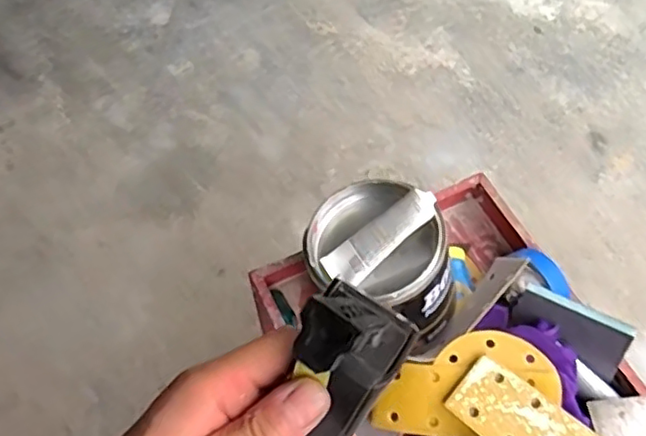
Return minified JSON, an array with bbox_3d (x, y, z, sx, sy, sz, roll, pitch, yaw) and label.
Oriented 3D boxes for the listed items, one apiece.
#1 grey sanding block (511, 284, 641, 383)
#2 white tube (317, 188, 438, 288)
[{"bbox_3d":[0.275,0.127,0.707,0.122,0.072,0.026,23,28,20],"label":"grey sanding block"},{"bbox_3d":[0.061,0.020,0.663,0.134,0.017,0.041,-39,59,8],"label":"white tube"}]

